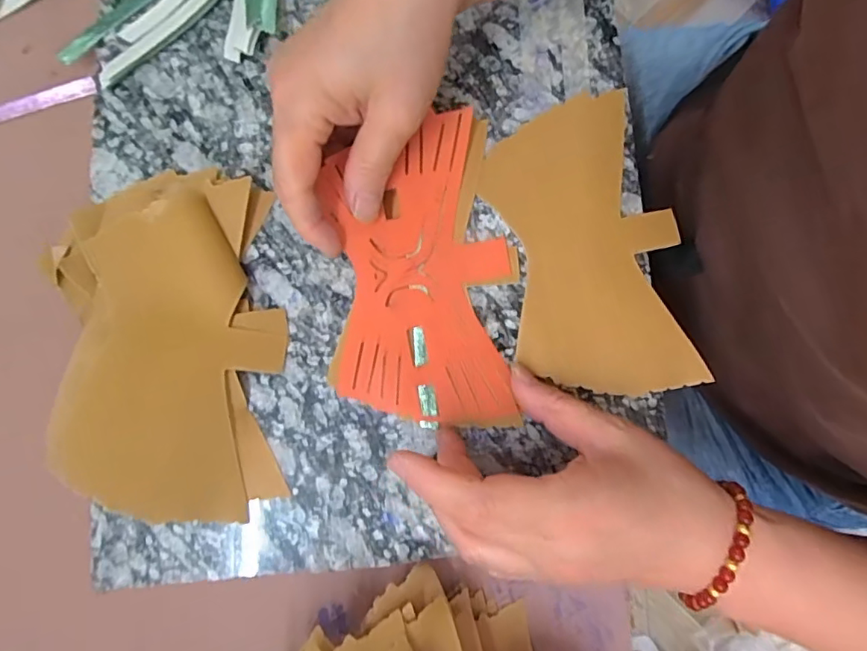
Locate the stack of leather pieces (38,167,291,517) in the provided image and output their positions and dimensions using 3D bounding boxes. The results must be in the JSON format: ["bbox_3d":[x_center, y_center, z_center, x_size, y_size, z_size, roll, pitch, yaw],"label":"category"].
[{"bbox_3d":[-0.131,0.007,0.267,0.102,0.035,0.174,-11,82,-2],"label":"stack of leather pieces"}]

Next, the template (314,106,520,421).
[{"bbox_3d":[-0.007,-0.030,0.281,0.089,0.012,0.156,-4,85,-5],"label":"template"}]

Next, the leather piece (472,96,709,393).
[{"bbox_3d":[0.082,-0.044,0.292,0.092,0.004,0.164,-12,81,-2],"label":"leather piece"}]

